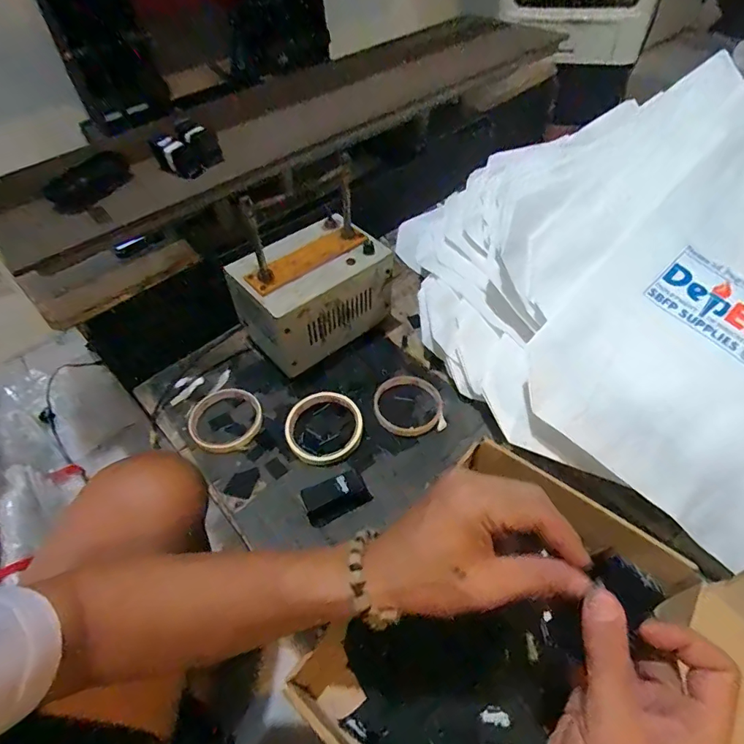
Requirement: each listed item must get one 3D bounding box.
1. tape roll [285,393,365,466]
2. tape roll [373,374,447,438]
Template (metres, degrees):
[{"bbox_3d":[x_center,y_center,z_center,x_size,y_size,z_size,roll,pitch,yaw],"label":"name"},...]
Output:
[{"bbox_3d":[-0.056,0.063,0.526,0.087,0.012,0.092,-2,51,3],"label":"tape roll"},{"bbox_3d":[0.044,0.040,0.556,0.082,0.016,0.083,-2,51,3],"label":"tape roll"}]

